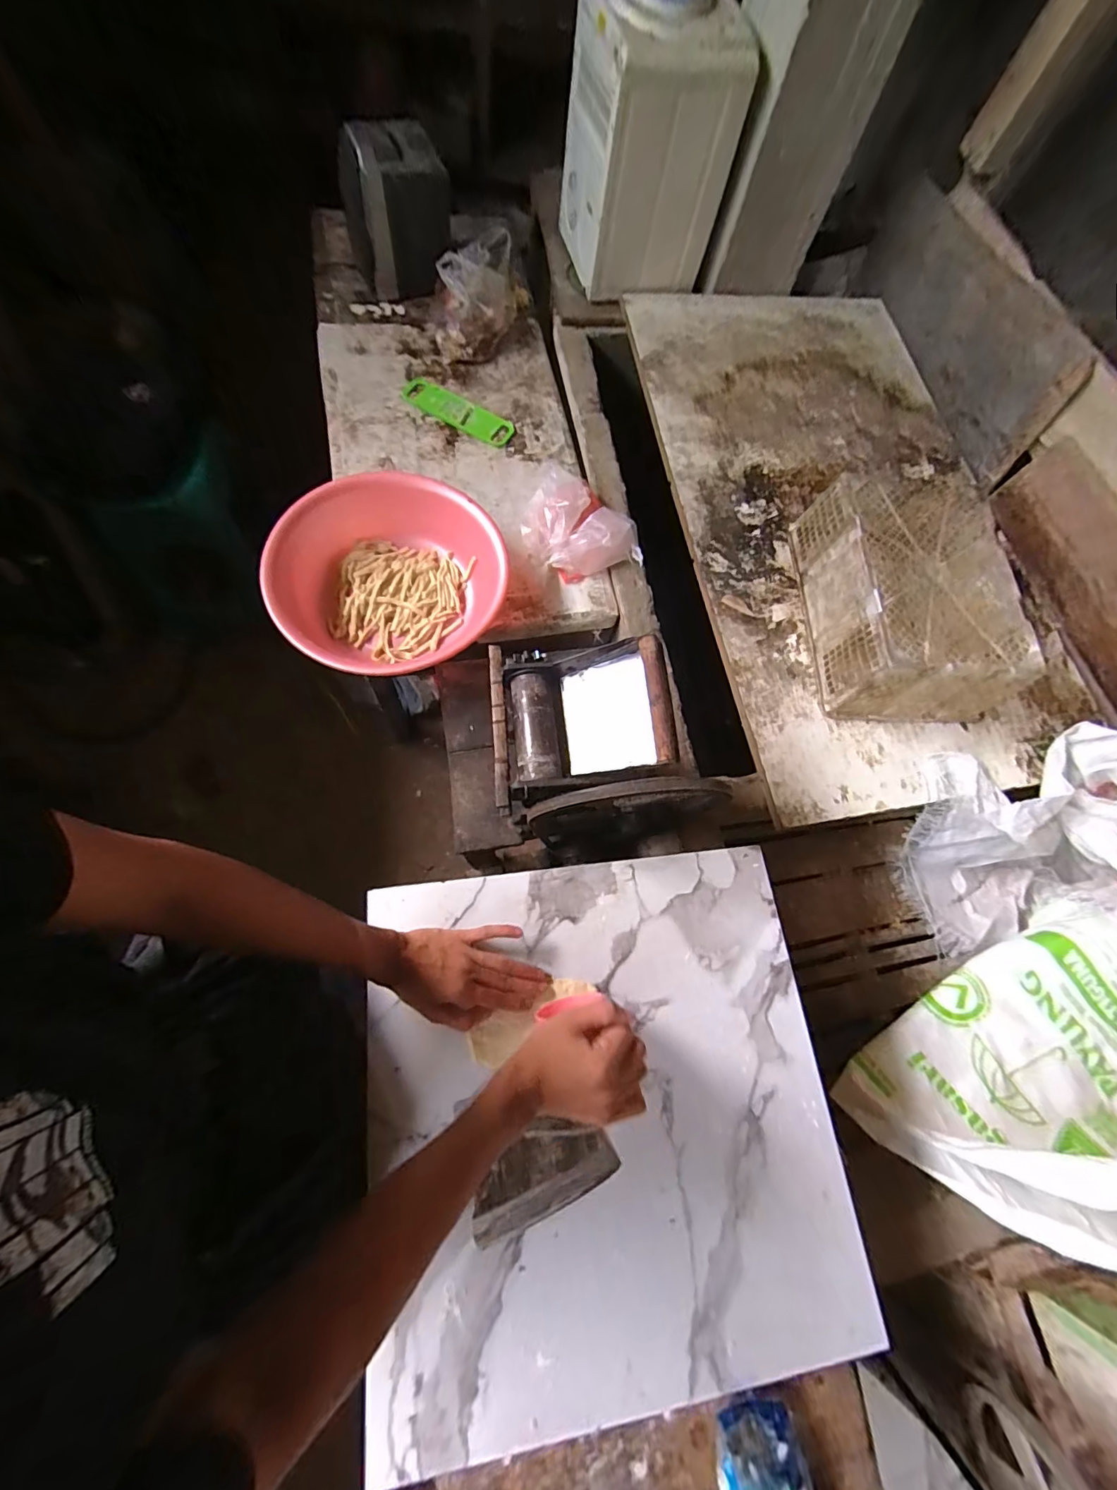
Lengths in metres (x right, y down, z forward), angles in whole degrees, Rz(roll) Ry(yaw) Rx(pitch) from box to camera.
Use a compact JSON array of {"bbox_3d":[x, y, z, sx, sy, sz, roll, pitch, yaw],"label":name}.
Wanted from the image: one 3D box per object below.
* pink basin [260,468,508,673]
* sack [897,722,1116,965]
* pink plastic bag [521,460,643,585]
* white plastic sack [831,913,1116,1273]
[{"bbox_3d":[-0.342,-0.313,0.952,0.424,0.138,0.417,2,72,-6],"label":"pink basin"},{"bbox_3d":[0.944,0.197,0.984,0.459,0.263,0.387,-6,73,-8],"label":"sack"},{"bbox_3d":[0.035,-0.464,1.063,0.200,0.066,0.266,-36,79,-16],"label":"pink plastic bag"},{"bbox_3d":[0.849,0.482,0.755,0.743,0.253,0.388,-5,72,-8],"label":"white plastic sack"}]

